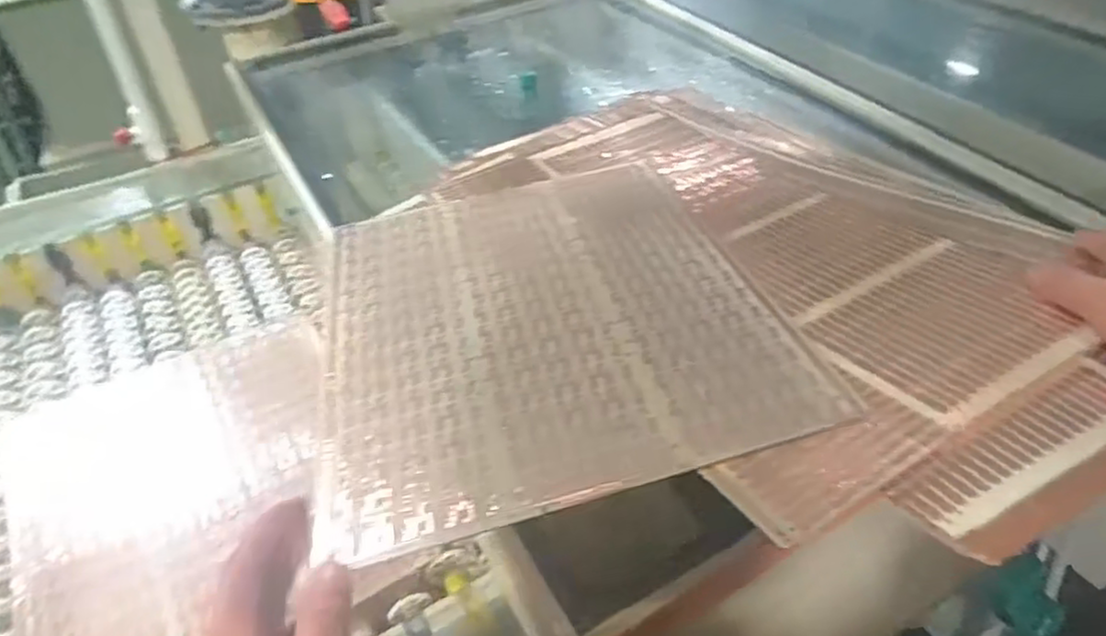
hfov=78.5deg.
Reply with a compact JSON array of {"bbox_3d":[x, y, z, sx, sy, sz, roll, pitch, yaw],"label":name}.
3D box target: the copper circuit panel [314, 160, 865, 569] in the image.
[{"bbox_3d":[-0.015,-0.013,0.537,0.325,0.006,0.384,-14,38,-6],"label":"copper circuit panel"}]

